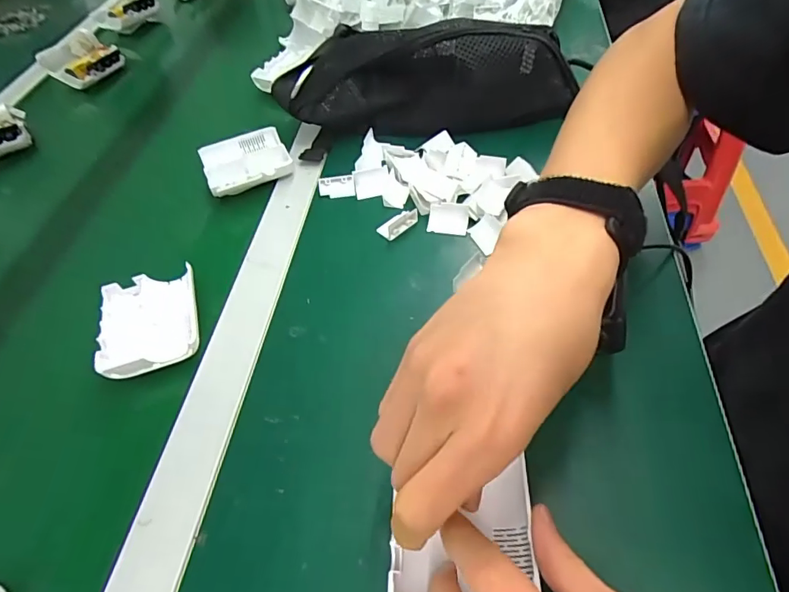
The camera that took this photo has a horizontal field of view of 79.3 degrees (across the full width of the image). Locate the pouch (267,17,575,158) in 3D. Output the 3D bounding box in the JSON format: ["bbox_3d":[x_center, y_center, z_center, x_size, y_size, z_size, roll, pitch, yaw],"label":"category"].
[{"bbox_3d":[0.027,-0.210,0.459,0.271,0.095,0.079,-6,49,0],"label":"pouch"}]

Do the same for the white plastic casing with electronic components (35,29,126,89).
[{"bbox_3d":[-0.425,-0.316,0.642,0.076,0.039,0.094,10,51,13],"label":"white plastic casing with electronic components"}]

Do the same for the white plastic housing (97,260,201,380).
[{"bbox_3d":[-0.180,0.016,0.353,0.068,0.012,0.082,-15,54,-6],"label":"white plastic housing"}]

